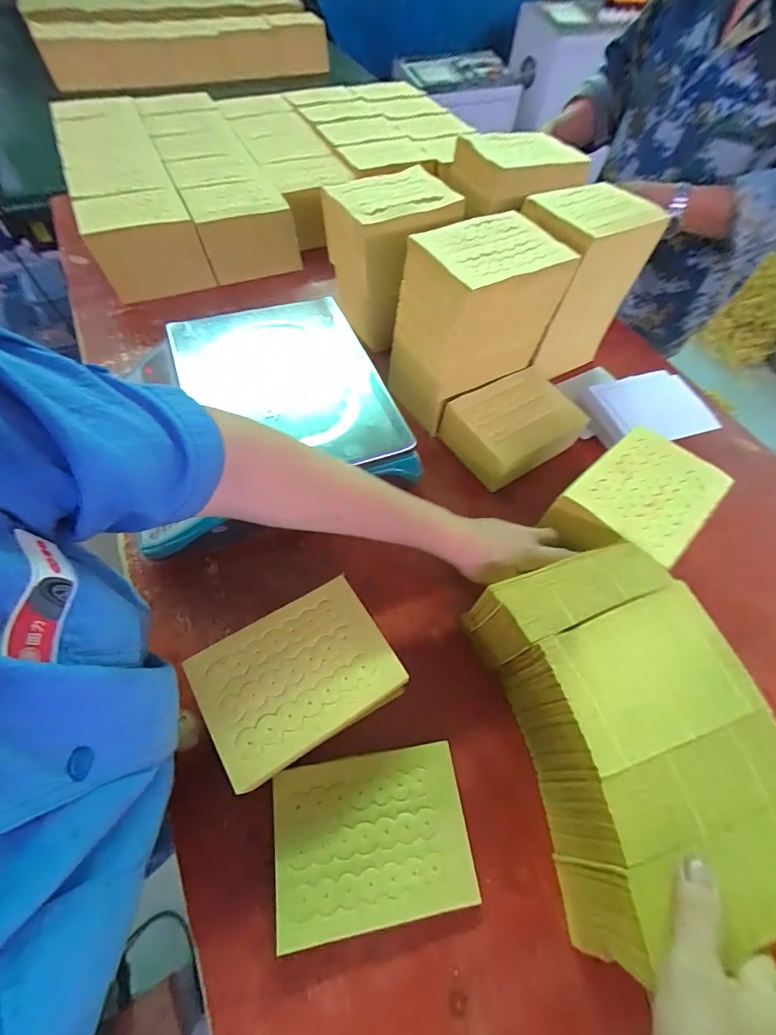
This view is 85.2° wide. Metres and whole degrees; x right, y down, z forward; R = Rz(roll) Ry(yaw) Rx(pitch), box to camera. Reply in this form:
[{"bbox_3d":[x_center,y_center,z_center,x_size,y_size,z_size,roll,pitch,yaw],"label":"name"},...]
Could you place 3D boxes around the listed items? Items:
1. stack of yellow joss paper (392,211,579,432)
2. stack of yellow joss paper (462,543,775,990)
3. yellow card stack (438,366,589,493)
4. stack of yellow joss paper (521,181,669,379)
[{"bbox_3d":[0.114,-0.251,0.562,0.176,0.208,0.119,-24,64,-17],"label":"stack of yellow joss paper"},{"bbox_3d":[0.204,0.177,0.369,0.181,0.103,0.264,-9,60,-9],"label":"stack of yellow joss paper"},{"bbox_3d":[0.171,-0.122,0.582,0.175,0.056,0.130,-28,65,-19],"label":"yellow card stack"},{"bbox_3d":[0.267,-0.334,0.625,0.134,0.214,0.133,-26,64,-18],"label":"stack of yellow joss paper"}]

